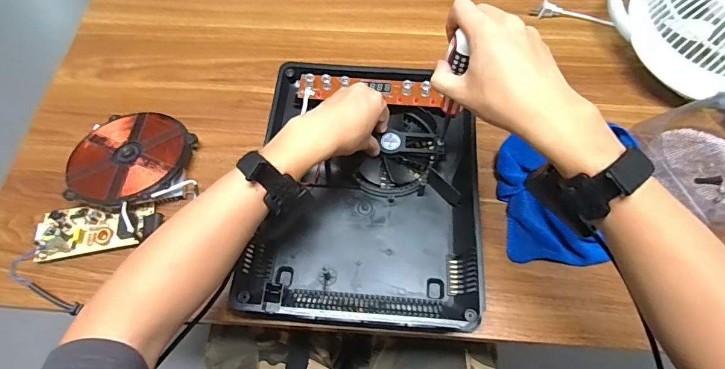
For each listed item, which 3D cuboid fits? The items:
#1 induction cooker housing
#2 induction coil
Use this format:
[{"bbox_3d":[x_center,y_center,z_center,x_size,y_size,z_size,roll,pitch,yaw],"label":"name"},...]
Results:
[{"bbox_3d":[0.003,-0.002,0.534,0.270,0.051,0.337,3,65,2],"label":"induction cooker housing"},{"bbox_3d":[-0.316,-0.040,0.567,0.151,0.034,0.153,0,65,0],"label":"induction coil"}]

